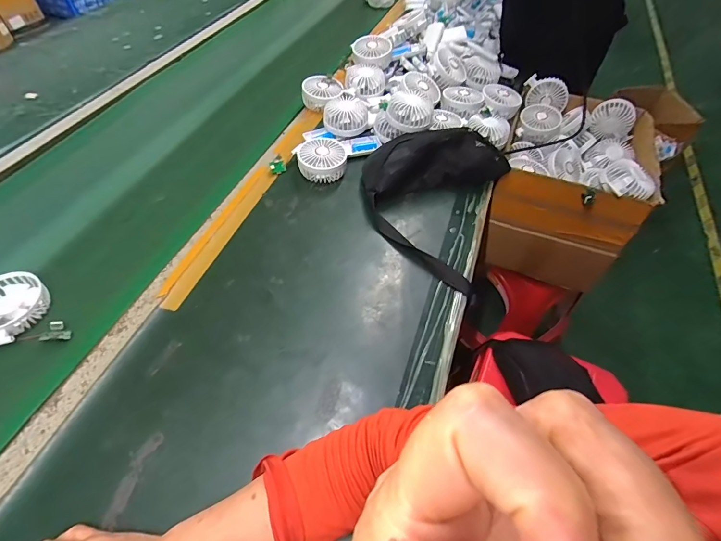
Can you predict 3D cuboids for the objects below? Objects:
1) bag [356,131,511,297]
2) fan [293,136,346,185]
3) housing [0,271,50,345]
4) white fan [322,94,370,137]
[{"bbox_3d":[0.114,-0.140,0.635,0.241,0.086,0.296,21,57,12],"label":"bag"},{"bbox_3d":[-0.070,-0.202,0.683,0.086,0.040,0.083,-12,75,-7],"label":"fan"},{"bbox_3d":[-0.471,0.047,0.506,0.098,0.027,0.089,30,59,17],"label":"housing"},{"bbox_3d":[-0.025,-0.306,0.741,0.083,0.062,0.084,1,52,-1],"label":"white fan"}]

